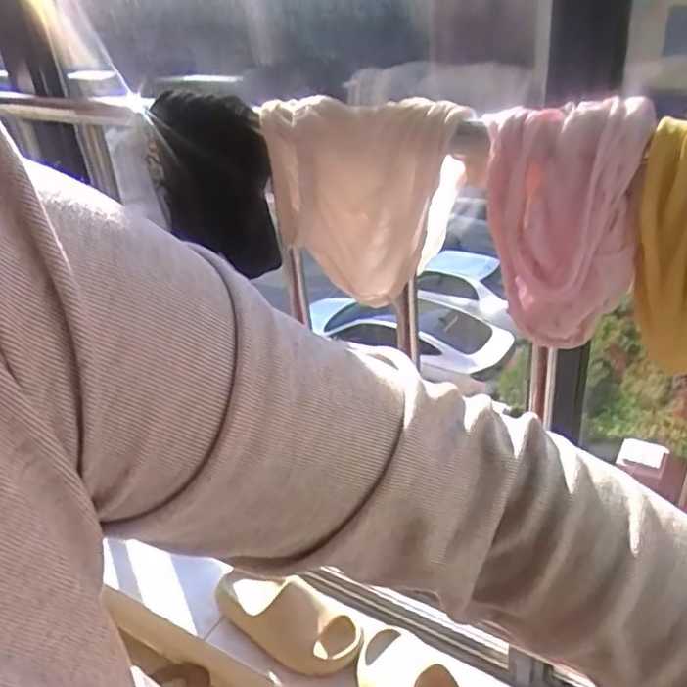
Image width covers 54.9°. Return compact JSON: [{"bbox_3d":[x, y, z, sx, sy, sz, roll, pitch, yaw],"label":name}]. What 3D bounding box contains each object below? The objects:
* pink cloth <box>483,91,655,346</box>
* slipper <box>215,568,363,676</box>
[{"bbox_3d":[0.166,-0.087,0.512,0.110,0.173,0.070,3,32,15],"label":"pink cloth"},{"bbox_3d":[-0.093,0.442,1.072,0.259,0.078,0.098,15,37,31],"label":"slipper"}]

